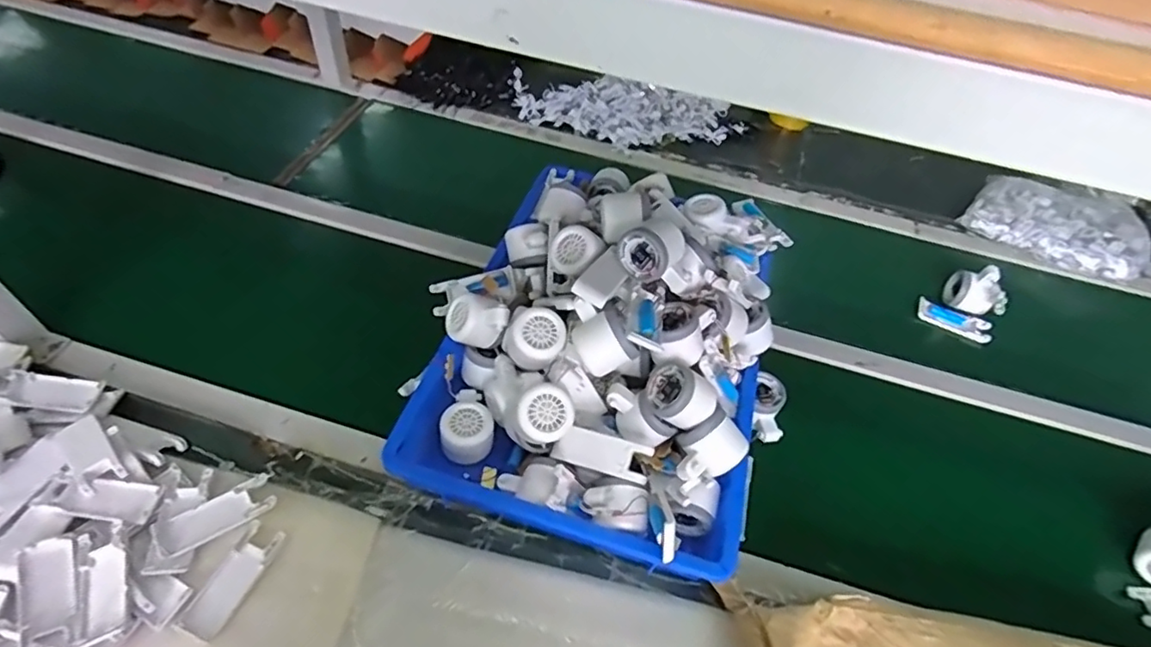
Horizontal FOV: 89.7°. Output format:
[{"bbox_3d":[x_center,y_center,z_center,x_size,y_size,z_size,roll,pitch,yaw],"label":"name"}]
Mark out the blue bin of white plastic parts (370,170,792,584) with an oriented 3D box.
[{"bbox_3d":[0.061,-0.015,0.699,0.411,0.203,0.516,18,51,7],"label":"blue bin of white plastic parts"}]

